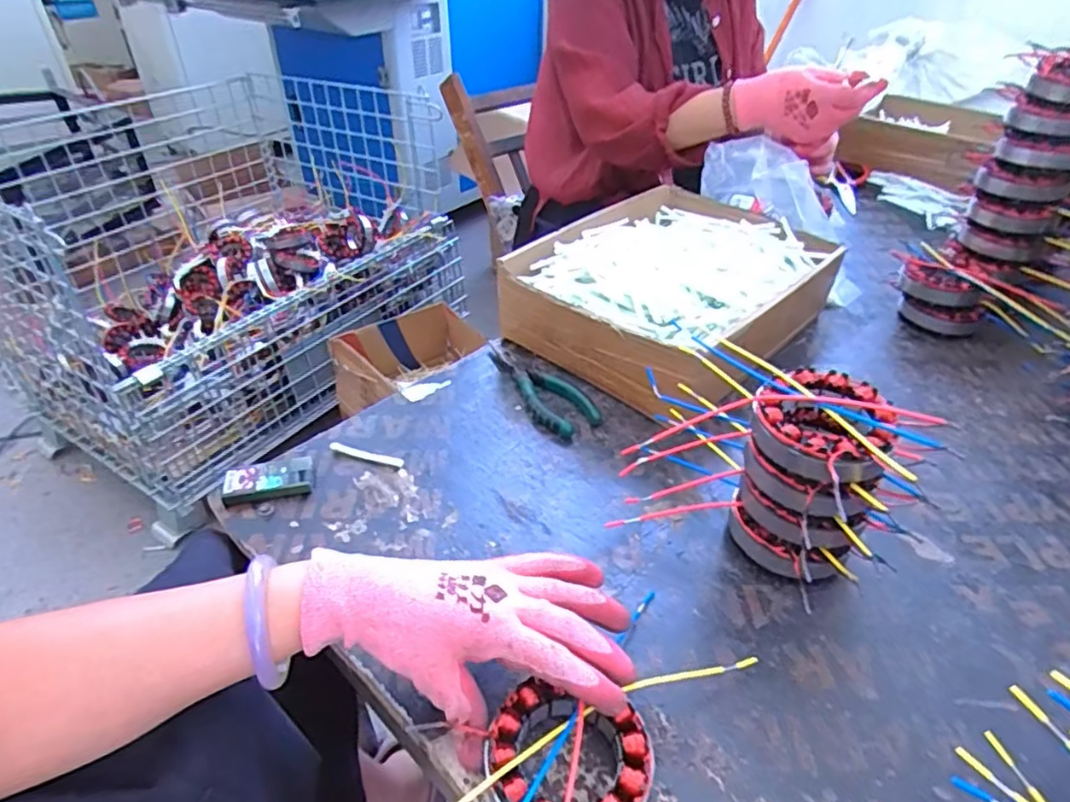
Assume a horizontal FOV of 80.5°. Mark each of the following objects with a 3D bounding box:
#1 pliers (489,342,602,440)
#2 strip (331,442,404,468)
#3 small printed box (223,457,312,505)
[{"bbox_3d":[0.007,-0.018,0.619,0.059,0.010,0.147,-16,41,-20],"label":"pliers"},{"bbox_3d":[-0.144,0.046,0.545,0.069,0.007,0.010,13,40,15],"label":"strip"},{"bbox_3d":[-0.215,0.064,0.511,0.067,0.014,0.034,-9,39,-12],"label":"small printed box"}]

